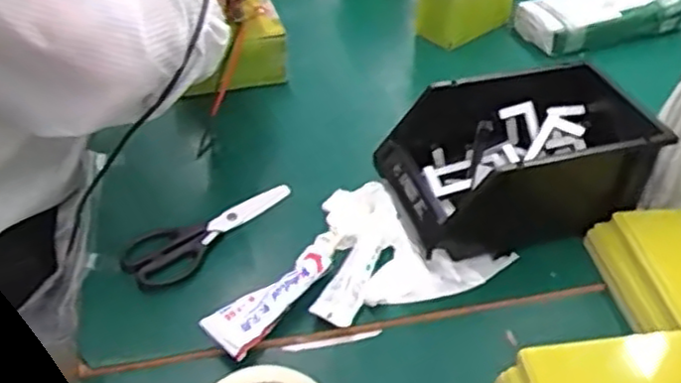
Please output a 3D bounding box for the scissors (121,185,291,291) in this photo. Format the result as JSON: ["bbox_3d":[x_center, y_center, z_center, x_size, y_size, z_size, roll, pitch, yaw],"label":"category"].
[{"bbox_3d":[-0.136,0.035,0.717,0.068,0.015,0.195,31,50,28],"label":"scissors"}]

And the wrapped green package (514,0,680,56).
[{"bbox_3d":[0.407,-0.271,1.047,0.277,0.050,0.107,-11,44,-14],"label":"wrapped green package"}]

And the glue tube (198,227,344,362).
[{"bbox_3d":[-0.049,0.087,0.645,0.044,0.022,0.177,30,49,27],"label":"glue tube"}]

